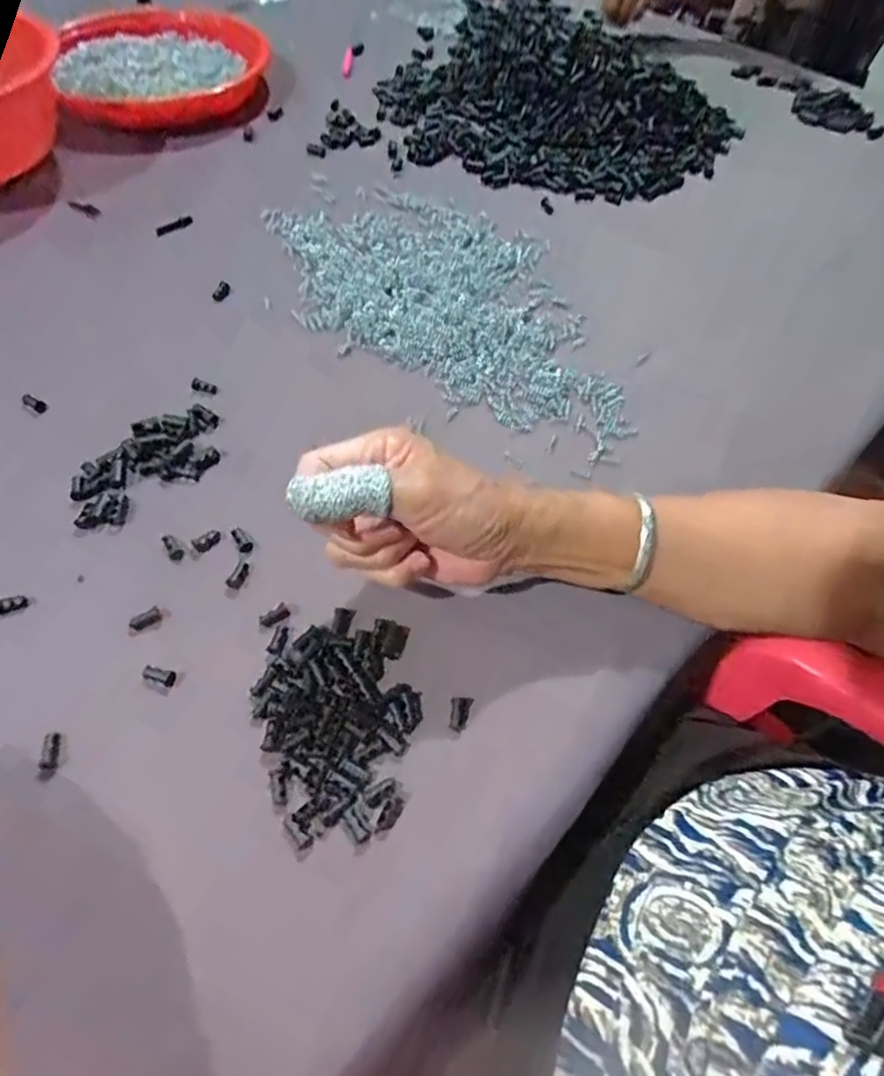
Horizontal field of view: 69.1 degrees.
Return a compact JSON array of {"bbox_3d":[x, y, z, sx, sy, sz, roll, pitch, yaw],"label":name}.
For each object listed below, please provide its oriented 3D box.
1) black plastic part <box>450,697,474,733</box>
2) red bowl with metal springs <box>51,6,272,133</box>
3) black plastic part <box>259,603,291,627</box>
[{"bbox_3d":[0.009,0.091,0.333,0.011,0.006,0.018,15,57,7],"label":"black plastic part"},{"bbox_3d":[-0.303,-0.517,0.697,0.217,0.048,0.207,1,56,-2],"label":"red bowl with metal springs"},{"bbox_3d":[-0.094,0.043,0.359,0.017,0.004,0.009,-26,61,-18],"label":"black plastic part"}]

